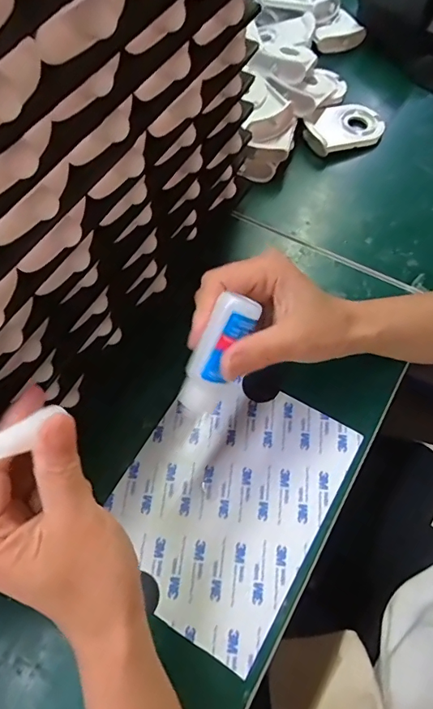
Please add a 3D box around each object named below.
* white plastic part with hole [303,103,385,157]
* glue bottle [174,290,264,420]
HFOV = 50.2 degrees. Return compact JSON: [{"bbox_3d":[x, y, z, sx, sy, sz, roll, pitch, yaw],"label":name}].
[{"bbox_3d":[0.129,-0.231,0.470,0.083,0.023,0.056,-22,66,-8],"label":"white plastic part with hole"},{"bbox_3d":[0.000,0.003,0.272,0.025,0.018,0.075,29,102,15],"label":"glue bottle"}]

